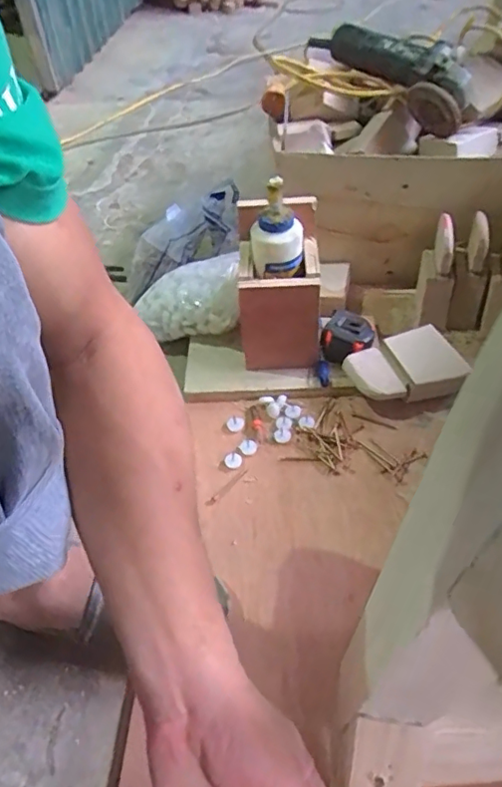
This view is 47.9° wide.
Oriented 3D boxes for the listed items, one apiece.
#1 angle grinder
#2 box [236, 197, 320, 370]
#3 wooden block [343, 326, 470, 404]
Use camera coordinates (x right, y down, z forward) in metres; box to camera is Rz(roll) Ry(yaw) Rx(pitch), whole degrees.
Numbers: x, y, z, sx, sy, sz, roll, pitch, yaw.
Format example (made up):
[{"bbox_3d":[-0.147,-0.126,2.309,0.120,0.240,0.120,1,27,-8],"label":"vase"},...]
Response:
[{"bbox_3d":[0.223,-0.513,0.897,0.093,0.085,0.343,-24,50,-18],"label":"angle grinder"},{"bbox_3d":[0.034,-0.126,0.712,0.097,0.189,0.125,-3,46,3],"label":"box"},{"bbox_3d":[0.187,-0.030,0.706,0.139,0.047,0.088,-12,48,-8],"label":"wooden block"}]

